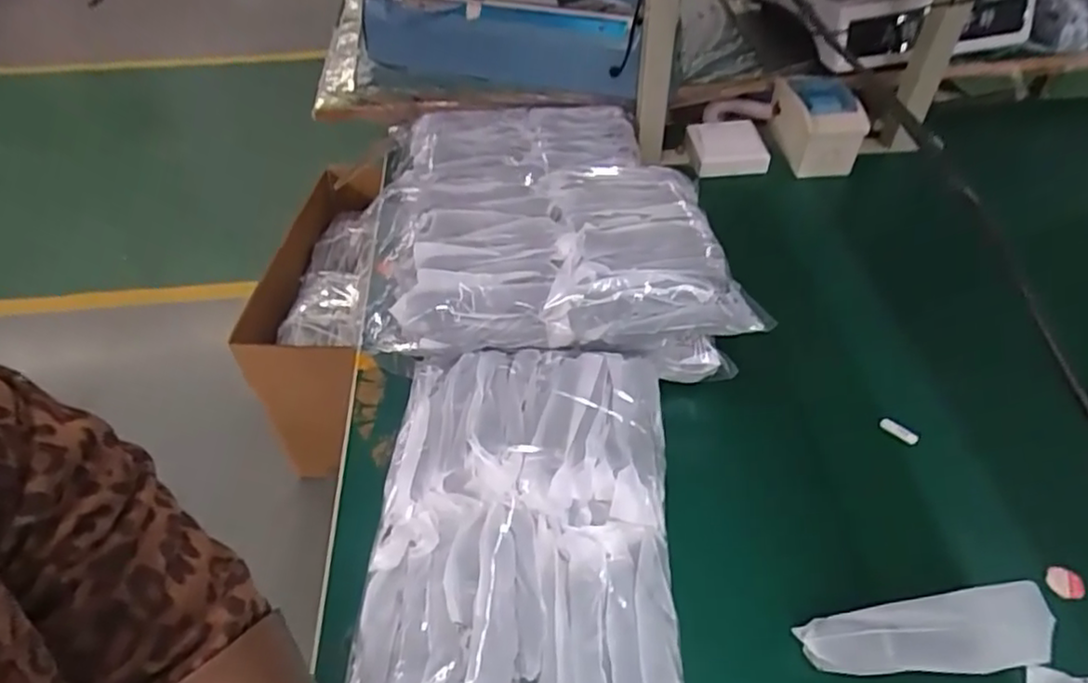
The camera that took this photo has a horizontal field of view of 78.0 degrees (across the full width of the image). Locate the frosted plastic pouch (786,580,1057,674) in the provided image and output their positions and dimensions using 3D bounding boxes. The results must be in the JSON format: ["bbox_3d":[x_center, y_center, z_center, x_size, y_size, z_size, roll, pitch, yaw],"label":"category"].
[{"bbox_3d":[0.249,0.191,0.442,0.152,0.041,0.047,-3,46,-2],"label":"frosted plastic pouch"}]

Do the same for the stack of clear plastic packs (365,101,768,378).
[{"bbox_3d":[-0.007,-0.155,0.684,0.323,0.080,0.434,-4,46,-3],"label":"stack of clear plastic packs"}]

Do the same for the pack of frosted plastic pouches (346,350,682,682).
[{"bbox_3d":[-0.014,0.137,0.481,0.203,0.077,0.290,2,46,2],"label":"pack of frosted plastic pouches"}]

